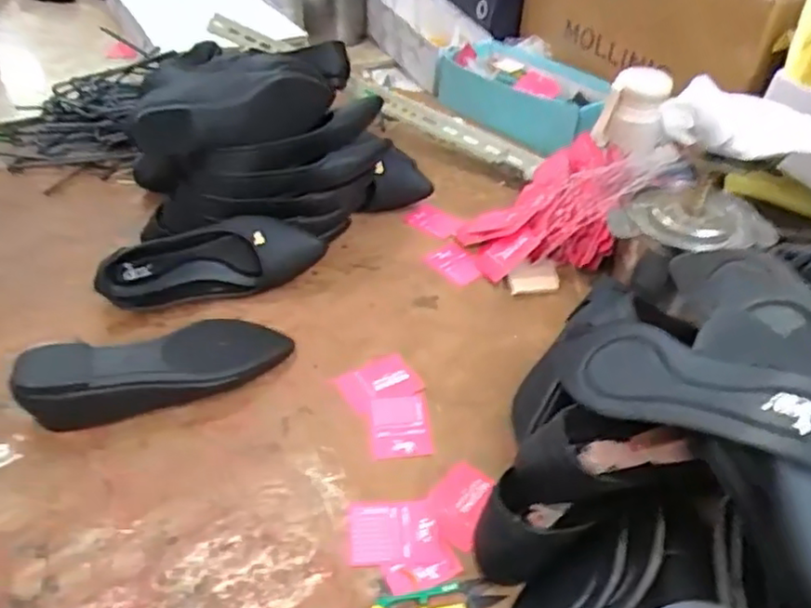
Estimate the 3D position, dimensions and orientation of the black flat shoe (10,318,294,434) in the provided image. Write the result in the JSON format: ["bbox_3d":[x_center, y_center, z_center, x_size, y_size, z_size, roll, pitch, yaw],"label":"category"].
[{"bbox_3d":[-0.234,0.059,0.636,0.250,0.069,0.076,-18,44,-22],"label":"black flat shoe"}]

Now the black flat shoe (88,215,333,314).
[{"bbox_3d":[-0.225,-0.049,0.767,0.251,0.073,0.056,-13,42,-17],"label":"black flat shoe"}]

